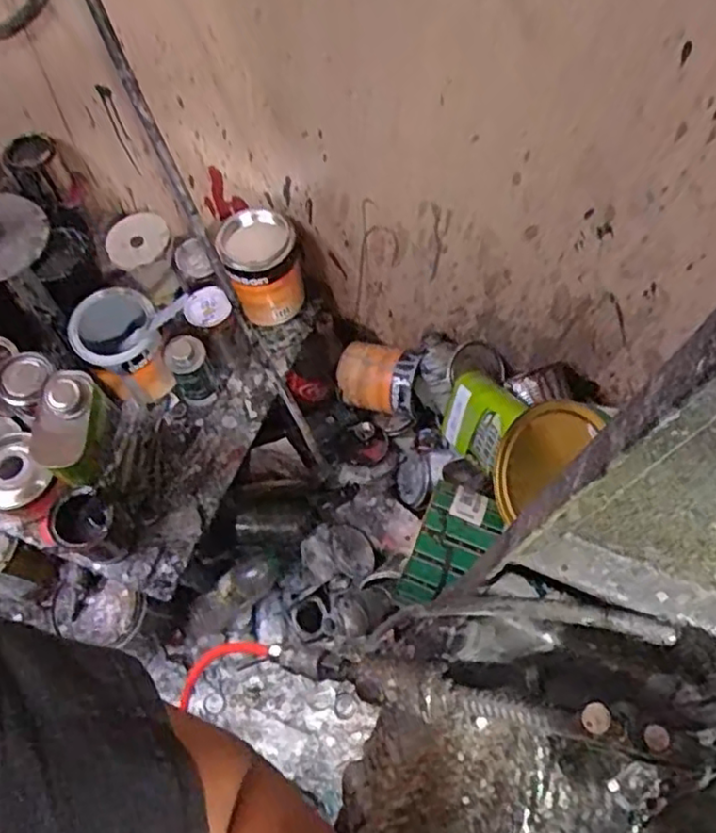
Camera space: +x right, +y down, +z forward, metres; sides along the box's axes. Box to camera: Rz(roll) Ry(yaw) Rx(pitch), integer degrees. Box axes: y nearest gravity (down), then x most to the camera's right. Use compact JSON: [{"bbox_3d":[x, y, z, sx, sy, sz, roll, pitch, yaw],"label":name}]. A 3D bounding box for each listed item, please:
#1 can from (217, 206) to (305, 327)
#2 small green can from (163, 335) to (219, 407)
[{"bbox_3d":[-0.140,-0.216,0.937,0.101,0.135,0.107,1,65,-1],"label":"can"},{"bbox_3d":[-0.228,-0.063,0.888,0.054,0.120,0.057,1,65,-1],"label":"small green can"}]

